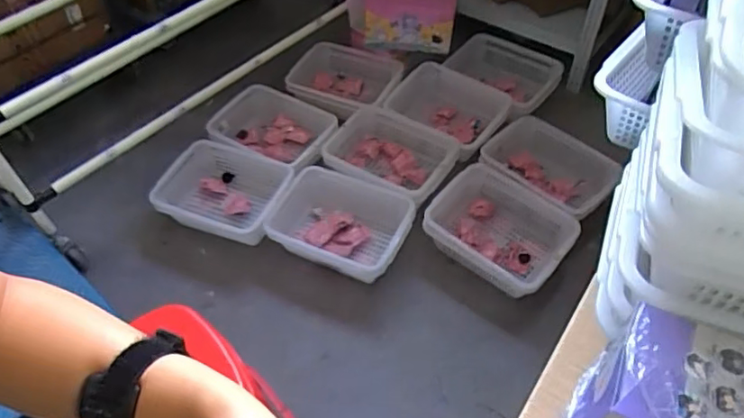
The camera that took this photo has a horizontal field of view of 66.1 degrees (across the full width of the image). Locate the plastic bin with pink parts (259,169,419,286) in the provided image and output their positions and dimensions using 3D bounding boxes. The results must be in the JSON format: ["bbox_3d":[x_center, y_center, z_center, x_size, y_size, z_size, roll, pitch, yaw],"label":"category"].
[{"bbox_3d":[-0.098,0.030,1.562,0.390,0.101,0.264,17,52,14],"label":"plastic bin with pink parts"}]

